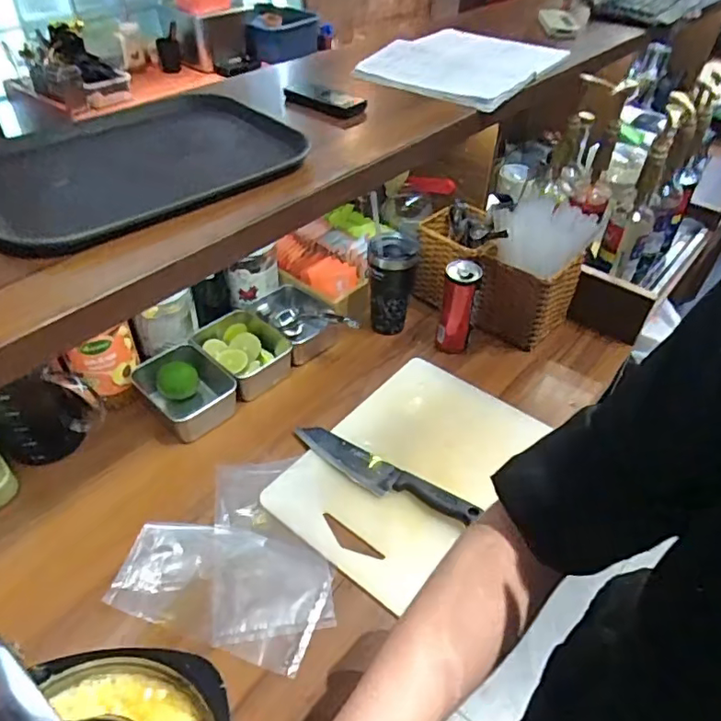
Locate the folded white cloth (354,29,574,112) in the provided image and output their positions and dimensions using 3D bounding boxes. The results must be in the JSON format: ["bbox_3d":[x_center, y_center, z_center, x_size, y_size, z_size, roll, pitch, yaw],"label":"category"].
[{"bbox_3d":[0.175,-0.496,0.919,0.239,0.025,0.323,26,48,24],"label":"folded white cloth"}]

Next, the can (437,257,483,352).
[{"bbox_3d":[0.153,-0.081,0.878,0.052,0.145,0.056,1,43,-1],"label":"can"}]

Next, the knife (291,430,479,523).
[{"bbox_3d":[0.023,0.145,0.719,0.263,0.015,0.049,28,49,25],"label":"knife"}]

